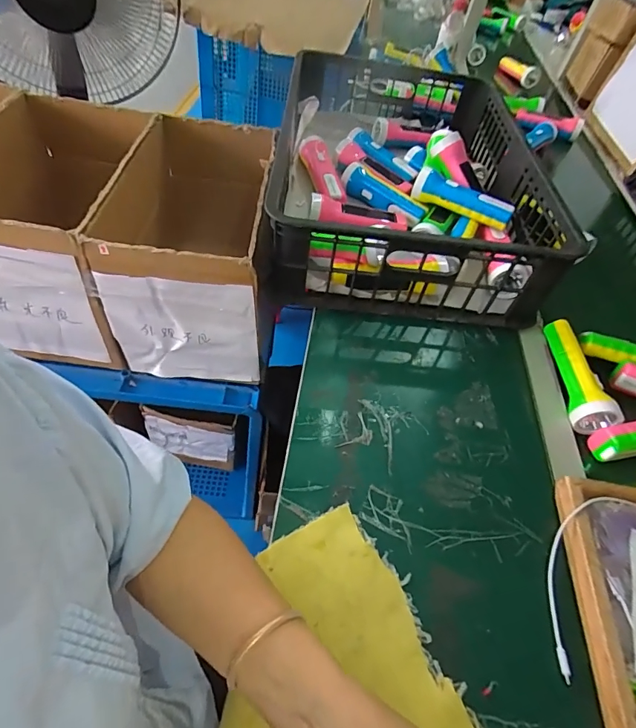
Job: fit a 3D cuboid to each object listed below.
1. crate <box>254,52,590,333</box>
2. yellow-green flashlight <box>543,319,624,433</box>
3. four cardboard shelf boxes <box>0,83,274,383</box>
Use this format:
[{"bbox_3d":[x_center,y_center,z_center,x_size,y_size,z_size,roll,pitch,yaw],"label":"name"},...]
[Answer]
[{"bbox_3d":[0.150,-0.354,0.740,0.387,0.140,0.640,9,52,-4],"label":"crate"},{"bbox_3d":[0.332,0.006,0.546,0.048,0.045,0.167,3,51,-6],"label":"yellow-green flashlight"},{"bbox_3d":[-0.526,-0.236,0.685,0.886,0.271,0.374,7,53,-6],"label":"four cardboard shelf boxes"}]

